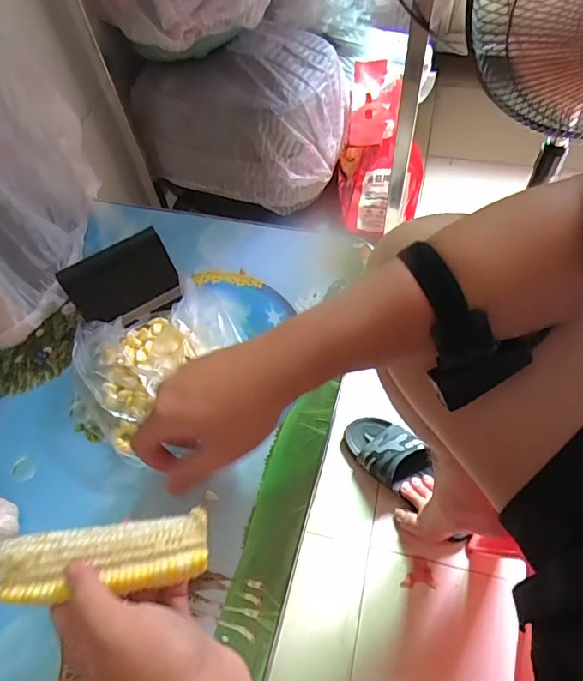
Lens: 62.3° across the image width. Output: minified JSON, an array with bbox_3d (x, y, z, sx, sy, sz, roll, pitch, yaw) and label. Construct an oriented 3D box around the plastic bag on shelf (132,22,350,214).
[{"bbox_3d":[-0.084,-0.422,0.886,0.330,0.208,0.263,15,61,14],"label":"plastic bag on shelf"}]

